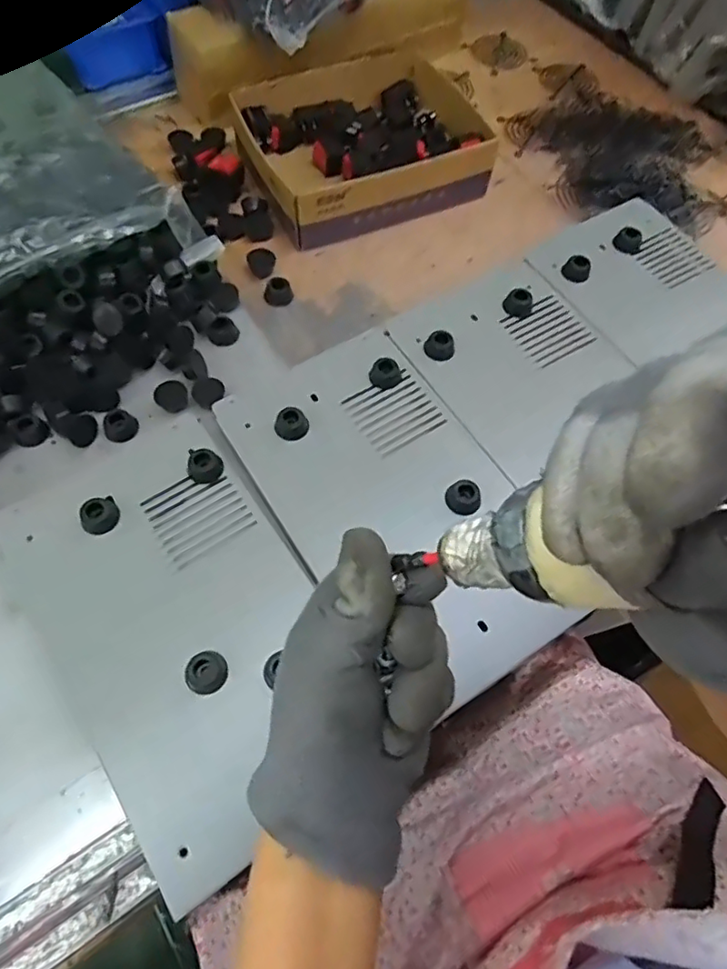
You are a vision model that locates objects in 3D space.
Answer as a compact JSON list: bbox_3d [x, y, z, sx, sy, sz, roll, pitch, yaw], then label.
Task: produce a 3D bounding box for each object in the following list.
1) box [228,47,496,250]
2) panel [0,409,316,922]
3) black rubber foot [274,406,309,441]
[{"bbox_3d":[0.000,-0.321,0.557,0.216,0.047,0.170,-18,67,-11],"label":"box"},{"bbox_3d":[-0.113,0.082,0.373,0.153,0.019,0.269,-32,70,-16],"label":"panel"},{"bbox_3d":[-0.052,-0.044,0.434,0.021,0.014,0.023,1,65,-3],"label":"black rubber foot"}]

